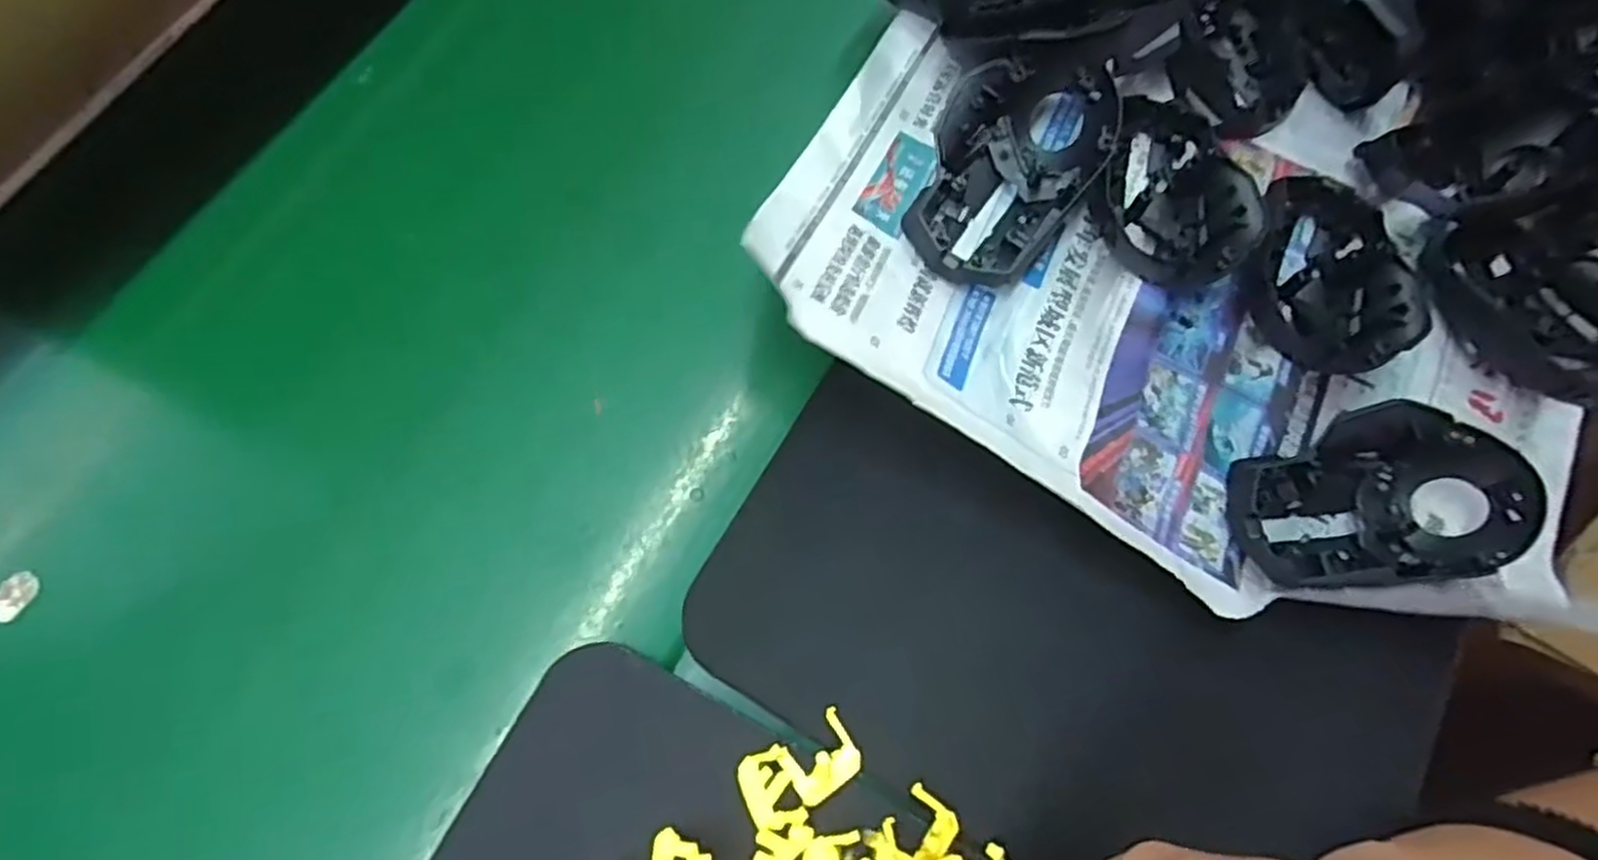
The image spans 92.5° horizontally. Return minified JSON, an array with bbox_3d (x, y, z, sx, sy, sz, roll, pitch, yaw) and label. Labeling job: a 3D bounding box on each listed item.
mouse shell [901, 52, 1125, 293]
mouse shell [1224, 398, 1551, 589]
[{"bbox_3d":[0.100,-0.127,0.363,0.074,0.039,0.126,33,75,8],"label":"mouse shell"},{"bbox_3d":[0.246,0.030,0.329,0.116,0.034,0.072,-9,74,-4],"label":"mouse shell"}]

